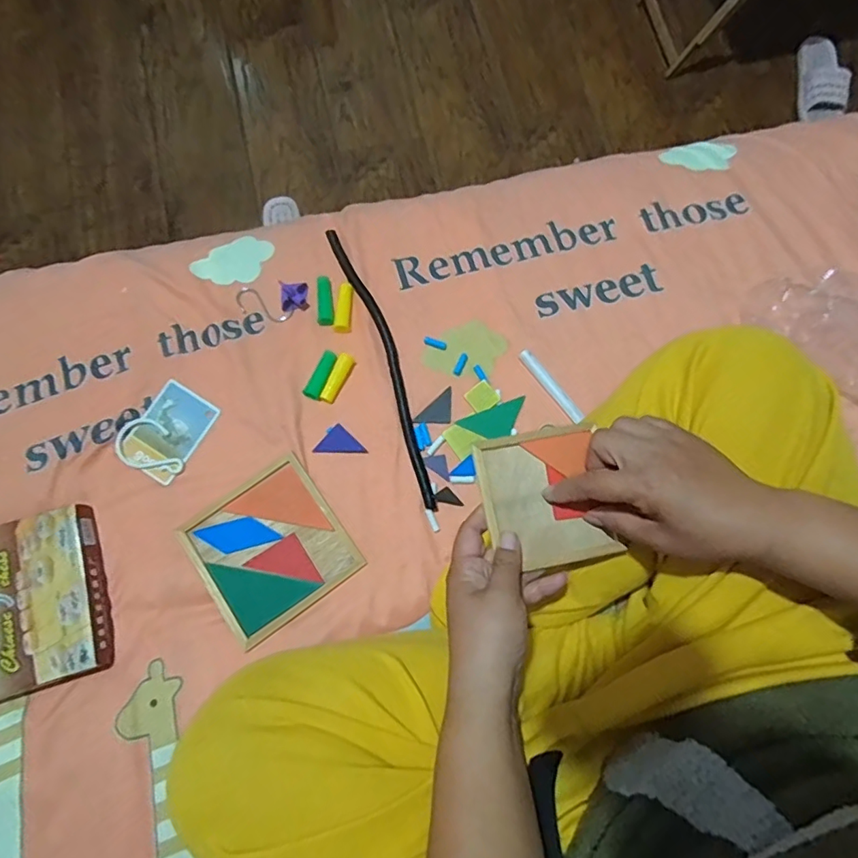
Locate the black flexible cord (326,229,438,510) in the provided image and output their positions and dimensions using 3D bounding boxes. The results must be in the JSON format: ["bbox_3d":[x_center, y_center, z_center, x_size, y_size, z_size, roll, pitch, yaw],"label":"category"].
[{"bbox_3d":[-0.048,-0.079,0.591,0.029,0.009,0.343,-20,76,-5],"label":"black flexible cord"}]

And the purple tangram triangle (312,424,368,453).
[{"bbox_3d":[-0.096,0.021,0.569,0.042,0.004,0.039,43,80,10],"label":"purple tangram triangle"}]

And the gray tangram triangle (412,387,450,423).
[{"bbox_3d":[0.005,-0.026,0.592,0.039,0.004,0.039,1,75,1],"label":"gray tangram triangle"}]

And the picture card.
[{"bbox_3d":[-0.285,0.002,0.578,0.070,0.006,0.097,32,78,8],"label":"picture card"}]

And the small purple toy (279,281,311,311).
[{"bbox_3d":[-0.156,-0.154,0.605,0.031,0.018,0.028,-7,75,-1],"label":"small purple toy"}]

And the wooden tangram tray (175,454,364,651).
[{"bbox_3d":[-0.165,0.121,0.545,0.144,0.007,0.145,-35,78,-8],"label":"wooden tangram tray"}]

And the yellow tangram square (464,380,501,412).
[{"bbox_3d":[0.060,-0.036,0.591,0.031,0.004,0.030,-36,78,-8],"label":"yellow tangram square"}]

